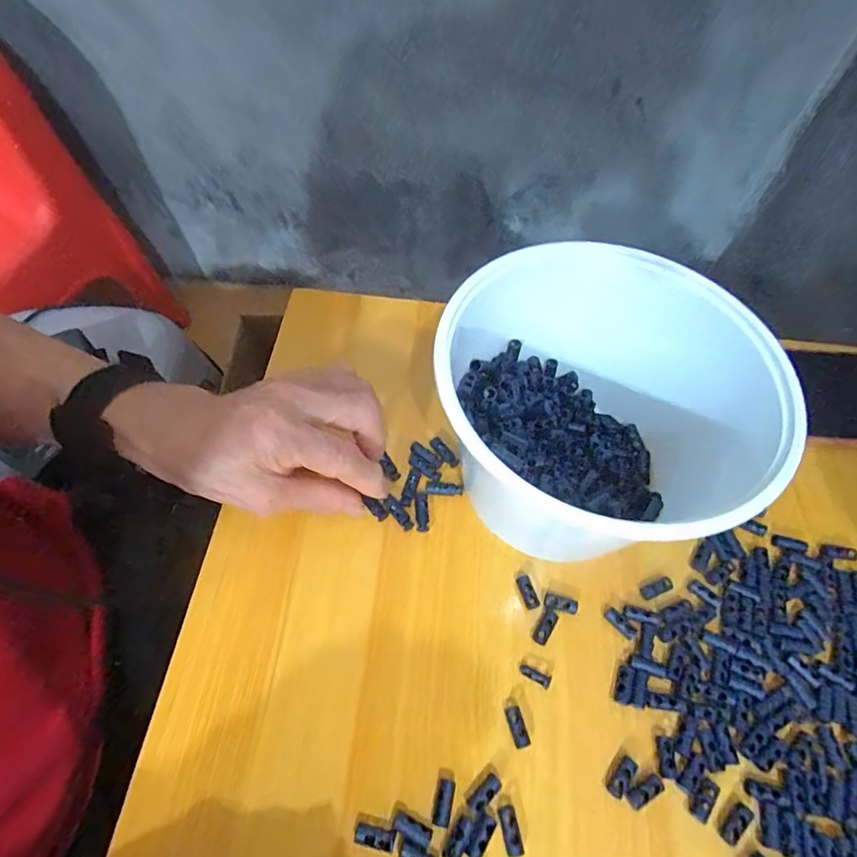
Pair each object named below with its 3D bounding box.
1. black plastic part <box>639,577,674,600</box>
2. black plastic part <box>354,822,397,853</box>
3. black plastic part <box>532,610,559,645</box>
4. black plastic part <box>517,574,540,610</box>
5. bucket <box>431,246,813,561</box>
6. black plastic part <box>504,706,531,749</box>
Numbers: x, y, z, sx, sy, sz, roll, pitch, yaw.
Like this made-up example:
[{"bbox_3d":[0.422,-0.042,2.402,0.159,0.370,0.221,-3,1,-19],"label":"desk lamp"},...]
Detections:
[{"bbox_3d":[0.133,0.092,0.293,0.020,0.004,0.008,-20,62,-14],"label":"black plastic part"},{"bbox_3d":[-0.024,0.185,0.229,0.018,0.005,0.008,12,59,5],"label":"black plastic part"},{"bbox_3d":[0.065,0.110,0.281,0.008,0.004,0.019,31,75,15],"label":"black plastic part"},{"bbox_3d":[0.057,0.093,0.289,0.008,0.005,0.019,-16,61,-12],"label":"black plastic part"},{"bbox_3d":[0.084,-0.004,0.278,0.163,0.107,0.164,1,59,-2],"label":"bucket"},{"bbox_3d":[0.045,0.150,0.255,0.008,0.007,0.019,-13,61,-10],"label":"black plastic part"}]

